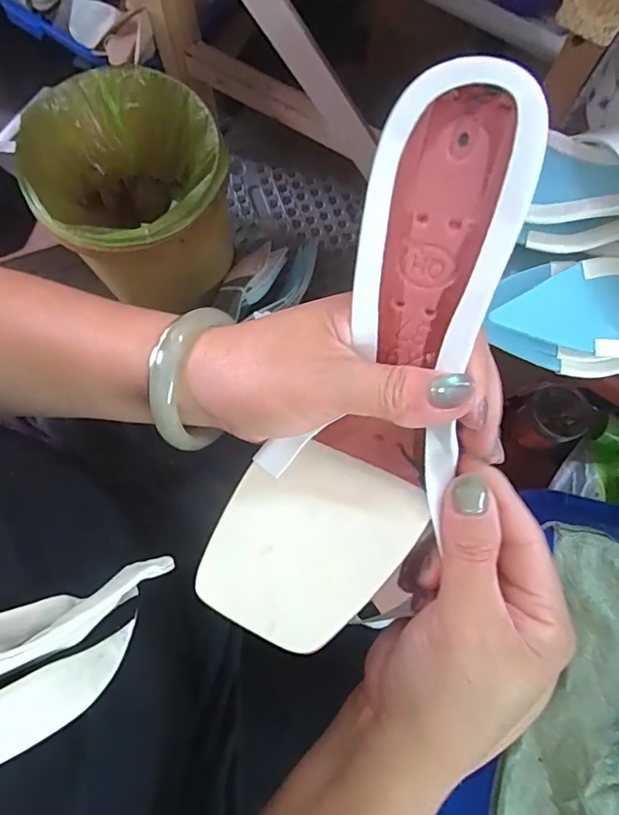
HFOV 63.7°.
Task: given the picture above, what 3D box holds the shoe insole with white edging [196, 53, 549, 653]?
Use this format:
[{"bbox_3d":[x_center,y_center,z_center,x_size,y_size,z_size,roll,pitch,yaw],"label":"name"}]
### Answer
[{"bbox_3d":[0.025,-0.007,0.198,0.082,0.051,0.221,20,110,3],"label":"shoe insole with white edging"}]

